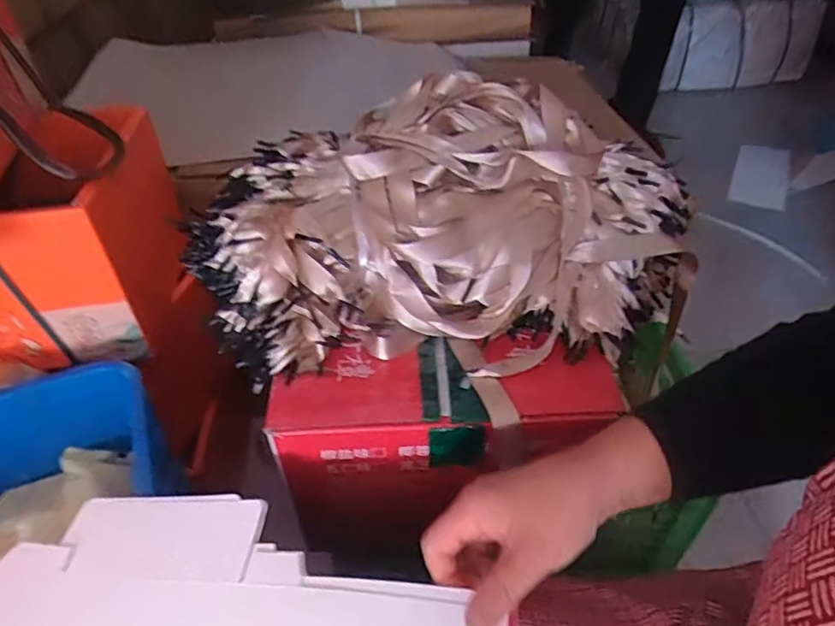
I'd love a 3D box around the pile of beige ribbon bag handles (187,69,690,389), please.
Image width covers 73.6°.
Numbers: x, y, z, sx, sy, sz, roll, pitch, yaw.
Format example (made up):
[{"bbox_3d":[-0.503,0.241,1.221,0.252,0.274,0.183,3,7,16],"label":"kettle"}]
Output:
[{"bbox_3d":[0.029,-0.087,0.500,0.423,0.142,0.249,-5,41,-3],"label":"pile of beige ribbon bag handles"}]

